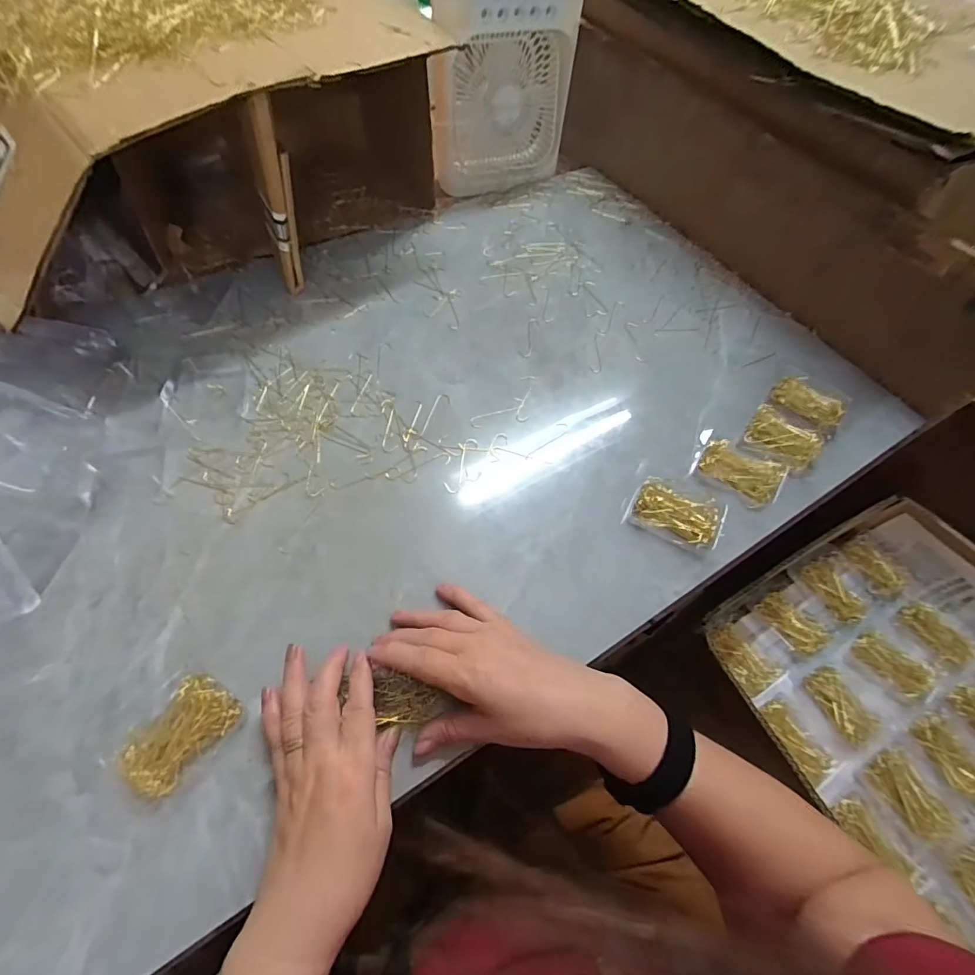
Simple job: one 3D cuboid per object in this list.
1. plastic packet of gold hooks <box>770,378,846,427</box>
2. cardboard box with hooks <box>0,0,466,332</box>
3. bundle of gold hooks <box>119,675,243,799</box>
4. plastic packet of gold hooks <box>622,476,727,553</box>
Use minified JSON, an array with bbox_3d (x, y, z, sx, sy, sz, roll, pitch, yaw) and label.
[{"bbox_3d":[0.340,-0.090,0.491,0.033,0.024,0.069,-39,69,-23],"label":"plastic packet of gold hooks"},{"bbox_3d":[-0.326,-0.393,0.516,0.483,0.220,0.350,-36,68,-21],"label":"cardboard box with hooks"},{"bbox_3d":[-0.209,0.166,0.313,0.044,0.025,0.070,36,64,16],"label":"bundle of gold hooks"},{"bbox_3d":[0.171,0.020,0.416,0.077,0.023,0.053,26,61,11],"label":"plastic packet of gold hooks"}]

